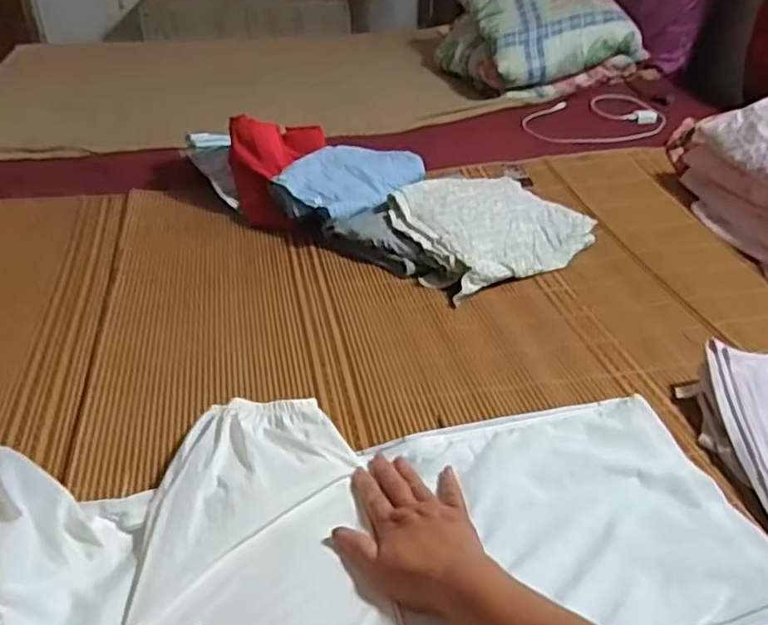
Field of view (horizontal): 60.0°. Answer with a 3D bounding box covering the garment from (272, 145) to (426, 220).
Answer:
[{"bbox_3d":[-0.048,-0.235,1.130,0.179,0.048,0.250,18,39,24],"label":"garment"}]

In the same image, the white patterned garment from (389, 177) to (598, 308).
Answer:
[{"bbox_3d":[0.180,-0.148,1.056,0.311,0.064,0.216,-20,40,-27],"label":"white patterned garment"}]

